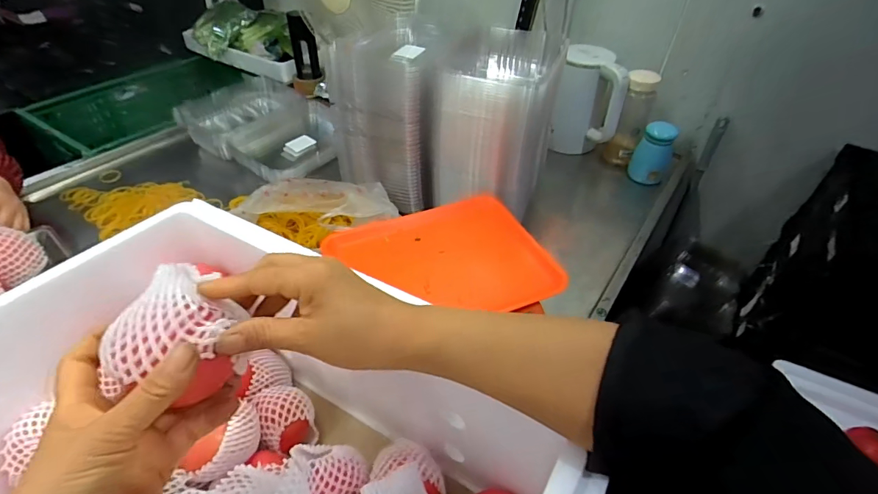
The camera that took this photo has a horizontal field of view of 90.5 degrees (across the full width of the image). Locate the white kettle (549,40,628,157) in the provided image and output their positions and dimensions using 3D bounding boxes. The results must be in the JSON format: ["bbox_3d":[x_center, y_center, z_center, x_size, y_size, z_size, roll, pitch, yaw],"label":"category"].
[{"bbox_3d":[0.362,-0.345,1.050,0.157,0.226,0.092,21,45,18],"label":"white kettle"}]

